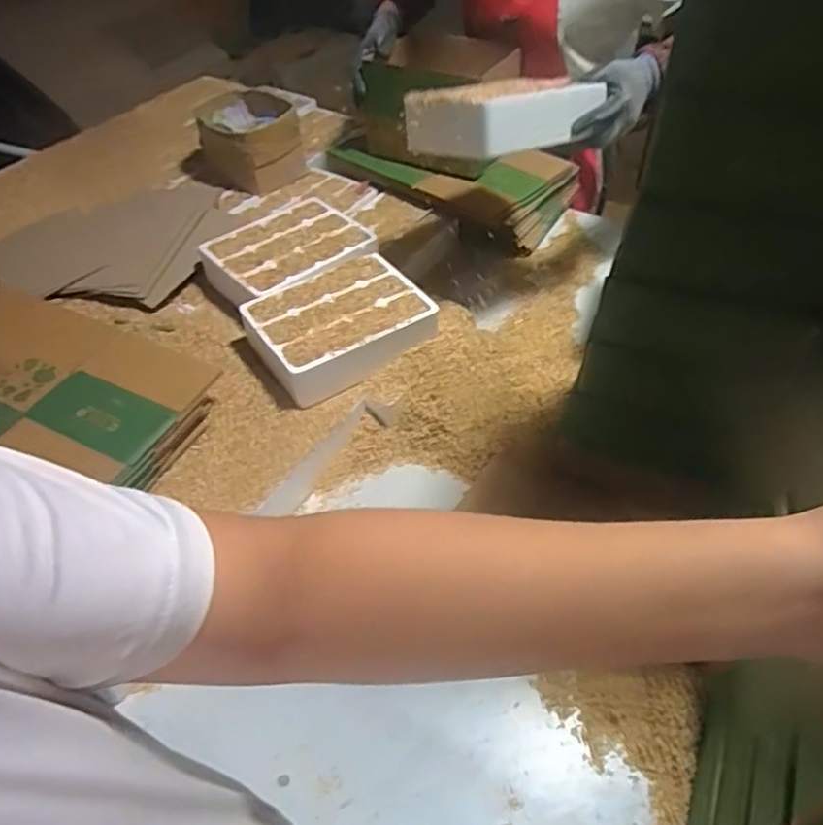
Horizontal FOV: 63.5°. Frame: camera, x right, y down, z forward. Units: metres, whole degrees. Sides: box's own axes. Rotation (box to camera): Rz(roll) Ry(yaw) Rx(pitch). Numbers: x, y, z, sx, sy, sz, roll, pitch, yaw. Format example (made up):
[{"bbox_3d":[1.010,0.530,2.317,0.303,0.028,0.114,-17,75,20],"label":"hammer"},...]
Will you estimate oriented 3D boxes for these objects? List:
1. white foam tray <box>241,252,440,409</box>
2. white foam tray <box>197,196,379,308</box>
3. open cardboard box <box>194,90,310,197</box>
[{"bbox_3d":[-0.105,-0.130,1.007,0.243,0.078,0.193,-28,53,-23],"label":"white foam tray"},{"bbox_3d":[-0.209,-0.262,1.128,0.260,0.068,0.209,-30,53,-24],"label":"white foam tray"},{"bbox_3d":[-0.336,-0.573,1.391,0.213,0.129,0.208,-31,54,-25],"label":"open cardboard box"}]

